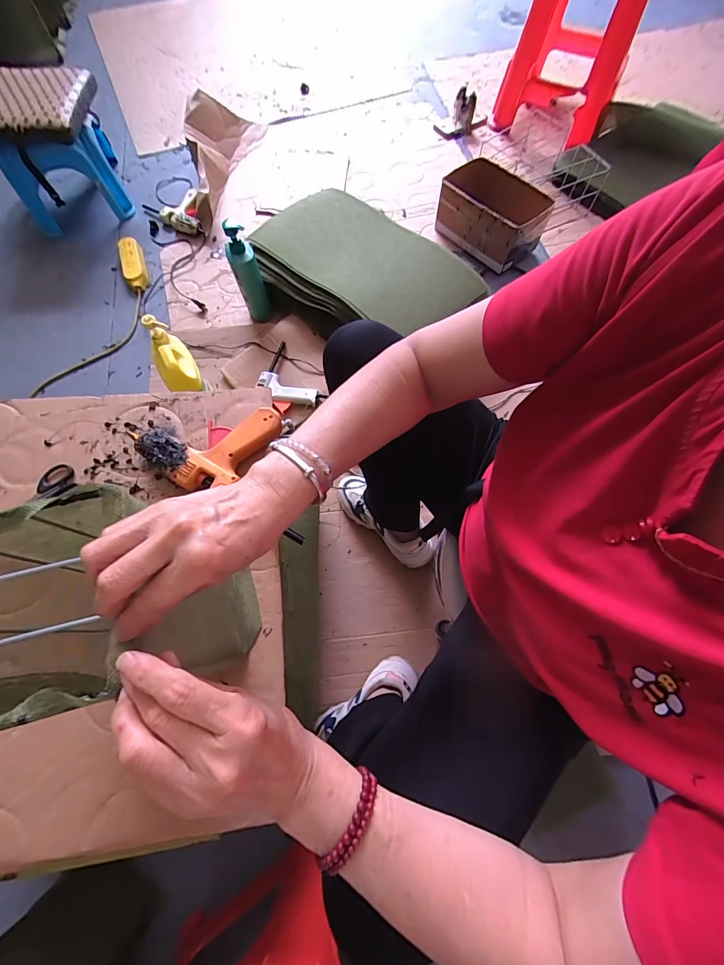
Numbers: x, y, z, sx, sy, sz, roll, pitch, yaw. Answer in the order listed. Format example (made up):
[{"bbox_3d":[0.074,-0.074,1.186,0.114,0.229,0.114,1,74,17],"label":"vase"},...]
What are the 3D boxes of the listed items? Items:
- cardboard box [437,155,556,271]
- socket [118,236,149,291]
[{"bbox_3d":[0.380,-0.785,1.098,0.181,0.156,0.276,-35,75,-12],"label":"cardboard box"},{"bbox_3d":[-0.682,-0.655,1.097,0.068,0.041,0.187,-22,72,-8],"label":"socket"}]

